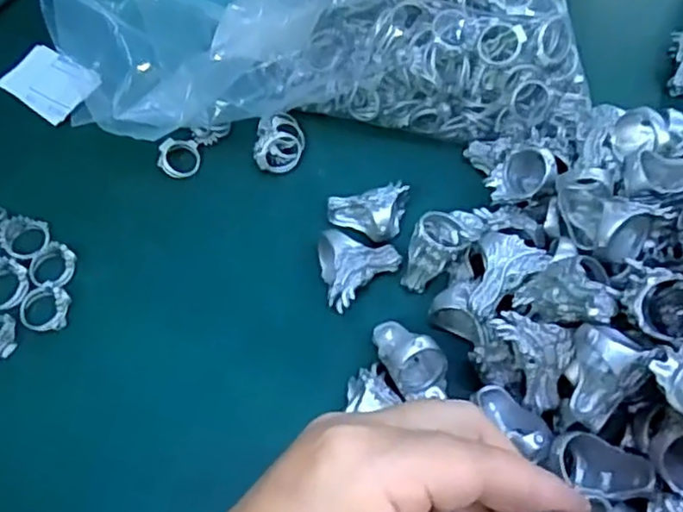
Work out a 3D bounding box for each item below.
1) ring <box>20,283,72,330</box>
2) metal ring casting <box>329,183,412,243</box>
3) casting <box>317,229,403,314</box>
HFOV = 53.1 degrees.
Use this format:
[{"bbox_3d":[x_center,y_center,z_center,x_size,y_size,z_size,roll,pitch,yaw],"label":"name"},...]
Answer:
[{"bbox_3d":[-0.136,0.024,0.312,0.022,0.008,0.021,0,59,0],"label":"ring"},{"bbox_3d":[0.013,-0.024,0.333,0.035,0.021,0.031,19,61,11],"label":"metal ring casting"},{"bbox_3d":[0.006,0.007,0.312,0.038,0.025,0.033,10,60,6],"label":"casting"}]

